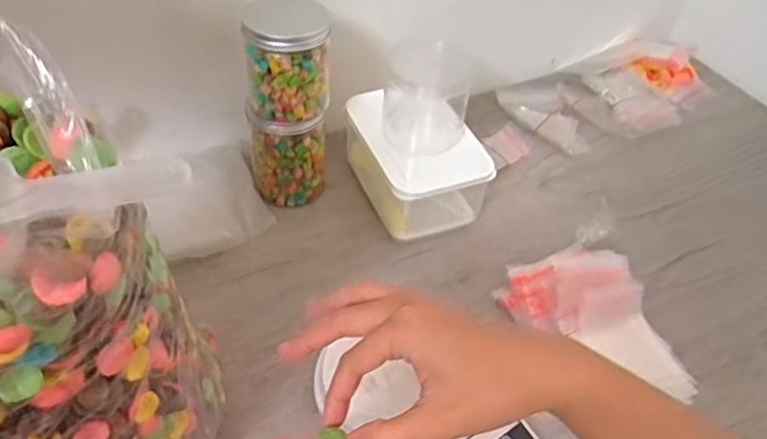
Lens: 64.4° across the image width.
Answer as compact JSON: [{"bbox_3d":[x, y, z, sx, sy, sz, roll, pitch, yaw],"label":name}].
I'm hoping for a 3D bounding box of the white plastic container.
[{"bbox_3d":[0.040,-0.073,0.746,0.129,0.105,0.171,-15,50,-20],"label":"white plastic container"}]

